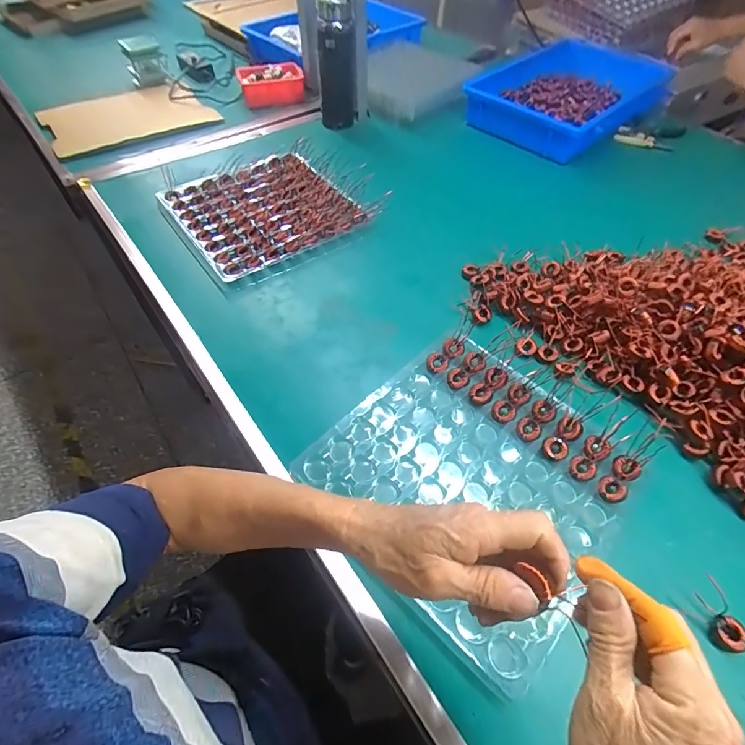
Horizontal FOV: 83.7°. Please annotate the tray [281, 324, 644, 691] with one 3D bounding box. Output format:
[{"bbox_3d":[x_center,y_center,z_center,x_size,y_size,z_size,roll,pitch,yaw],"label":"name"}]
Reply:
[{"bbox_3d":[0.112,0.108,0.453,0.281,0.028,0.278,39,63,24],"label":"tray"}]

